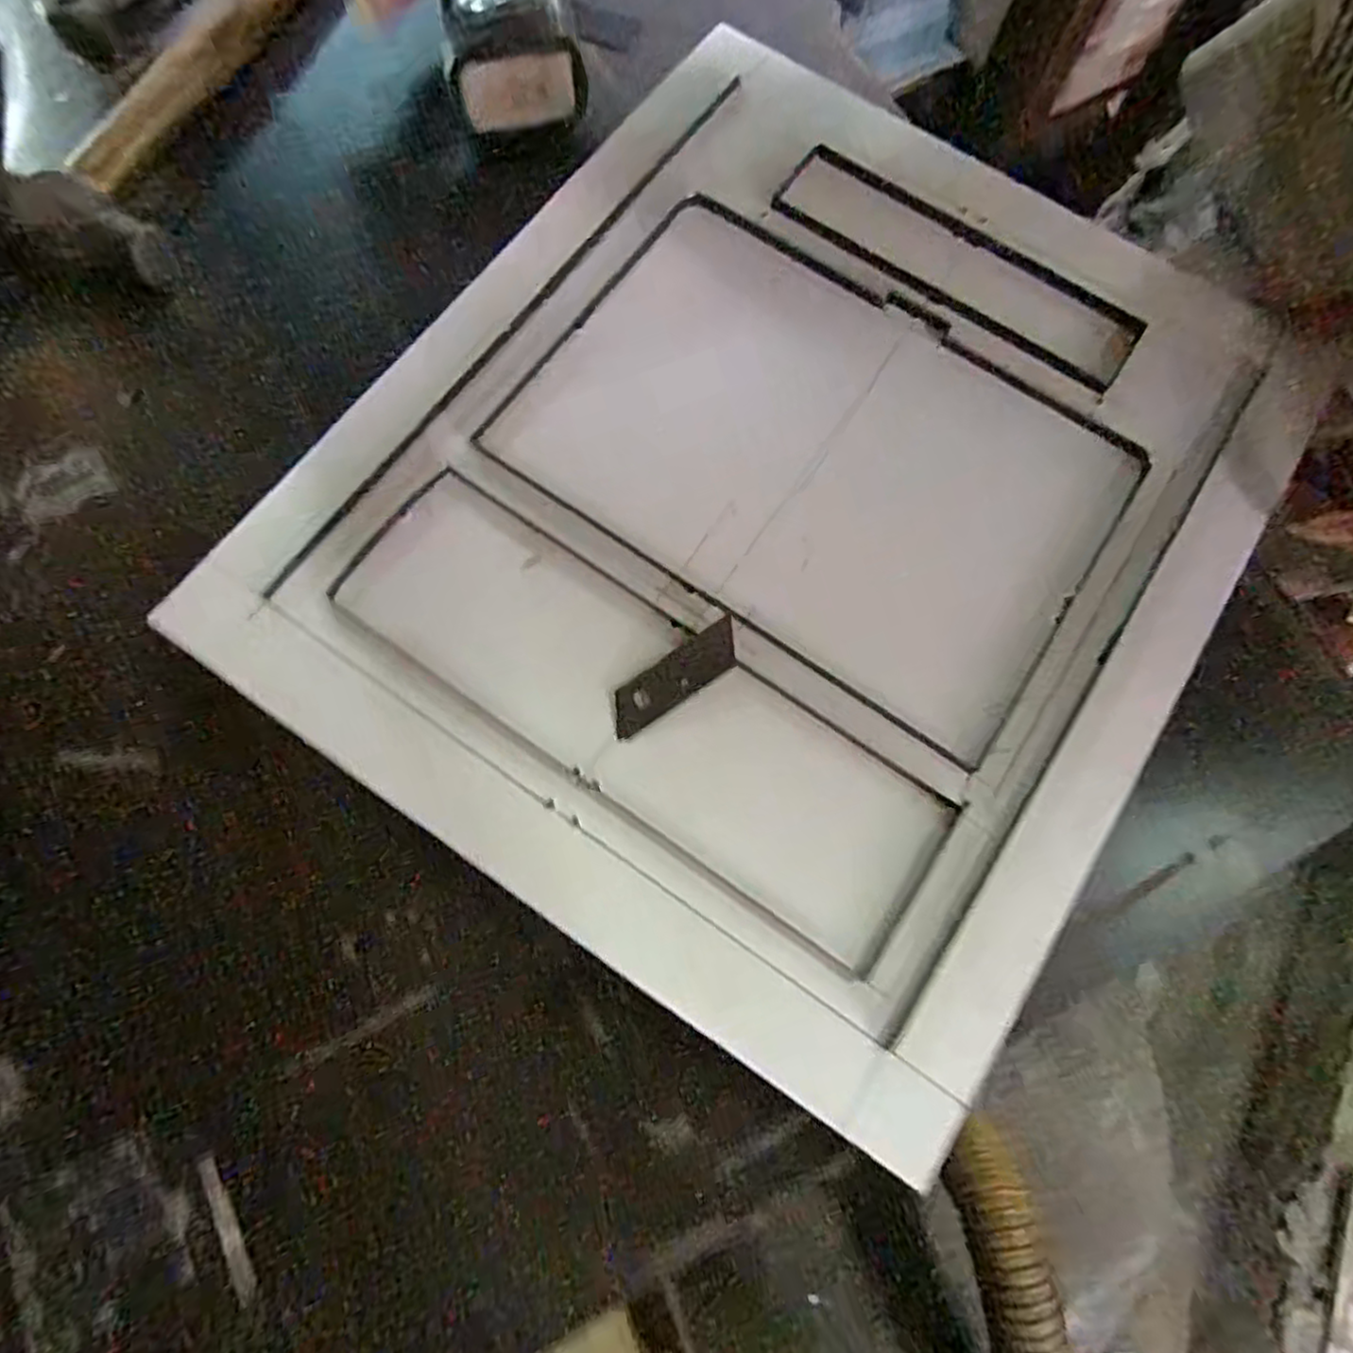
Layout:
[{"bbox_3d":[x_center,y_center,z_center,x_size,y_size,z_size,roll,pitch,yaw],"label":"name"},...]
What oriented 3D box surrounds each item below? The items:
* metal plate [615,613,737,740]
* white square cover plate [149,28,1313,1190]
[{"bbox_3d":[0.000,0.000,0.258,0.053,0.004,0.017,-33,77,-8],"label":"metal plate"},{"bbox_3d":[0.045,-0.070,0.282,0.308,0.016,0.348,35,77,8],"label":"white square cover plate"}]

